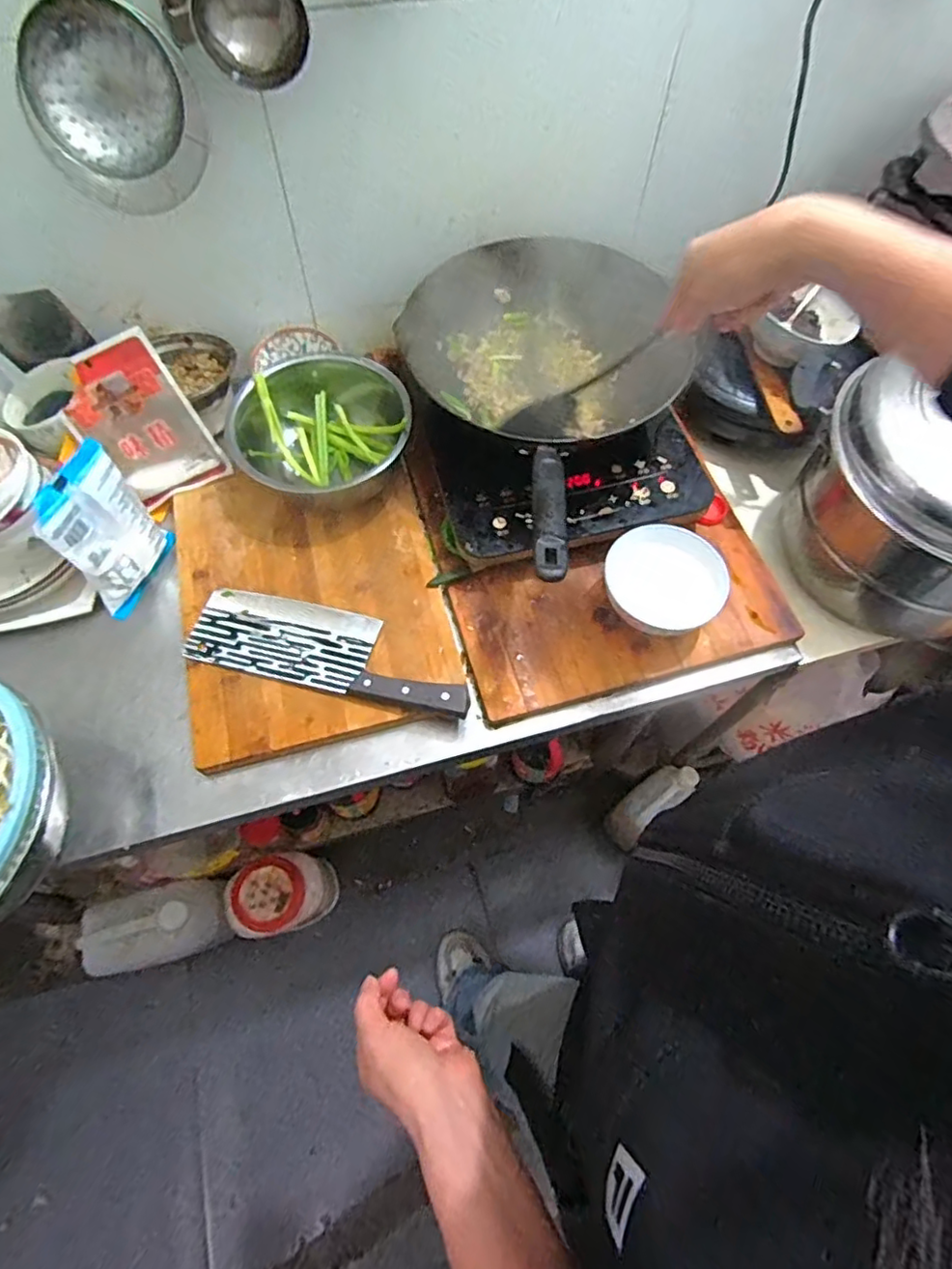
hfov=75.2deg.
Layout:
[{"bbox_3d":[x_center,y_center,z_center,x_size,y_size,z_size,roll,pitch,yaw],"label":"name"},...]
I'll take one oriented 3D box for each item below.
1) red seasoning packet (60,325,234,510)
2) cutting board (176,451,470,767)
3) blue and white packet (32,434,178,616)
[{"bbox_3d":[-0.376,-0.238,0.701,0.113,0.169,0.026,-37,36,-10],"label":"red seasoning packet"},{"bbox_3d":[-0.178,-0.046,0.687,0.277,0.024,0.340,-13,64,-8],"label":"cutting board"},{"bbox_3d":[-0.390,-0.109,0.661,0.027,0.151,0.115,7,60,21],"label":"blue and white packet"}]

